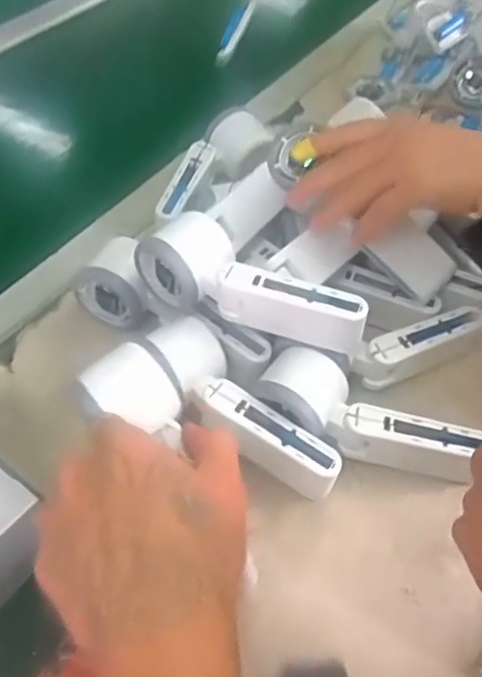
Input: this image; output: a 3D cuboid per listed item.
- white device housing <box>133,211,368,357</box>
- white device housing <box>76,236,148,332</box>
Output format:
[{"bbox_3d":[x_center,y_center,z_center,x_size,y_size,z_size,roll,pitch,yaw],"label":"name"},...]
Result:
[{"bbox_3d":[0.006,-0.037,0.455,0.167,0.066,0.054,19,53,10],"label":"white device housing"},{"bbox_3d":[-0.097,-0.045,0.513,0.058,0.055,0.049,18,52,10],"label":"white device housing"}]

